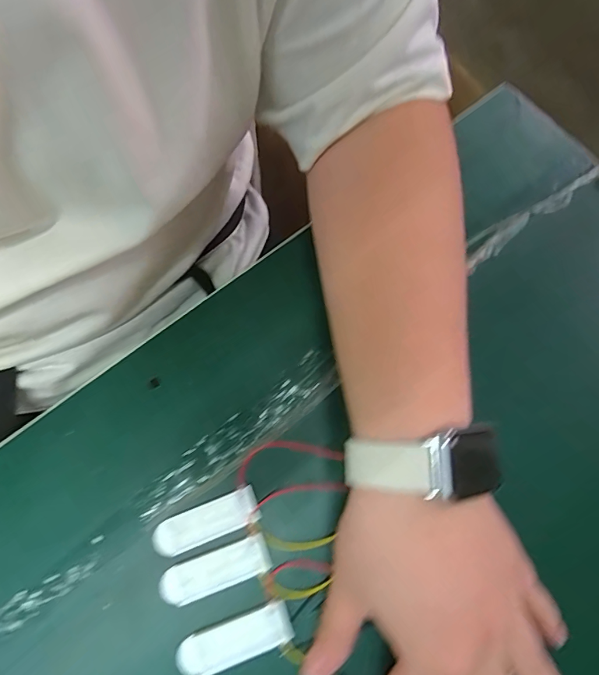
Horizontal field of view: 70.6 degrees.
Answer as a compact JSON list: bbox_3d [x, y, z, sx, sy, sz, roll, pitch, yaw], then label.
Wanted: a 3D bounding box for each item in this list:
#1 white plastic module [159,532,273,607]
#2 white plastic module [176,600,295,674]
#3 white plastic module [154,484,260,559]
[{"bbox_3d":[-0.047,0.131,0.237,0.061,0.004,0.020,-19,74,-8],"label":"white plastic module"},{"bbox_3d":[-0.035,0.164,0.228,0.062,0.004,0.021,-17,73,-8],"label":"white plastic module"},{"bbox_3d":[-0.054,0.108,0.245,0.061,0.004,0.020,-20,74,-9],"label":"white plastic module"}]

